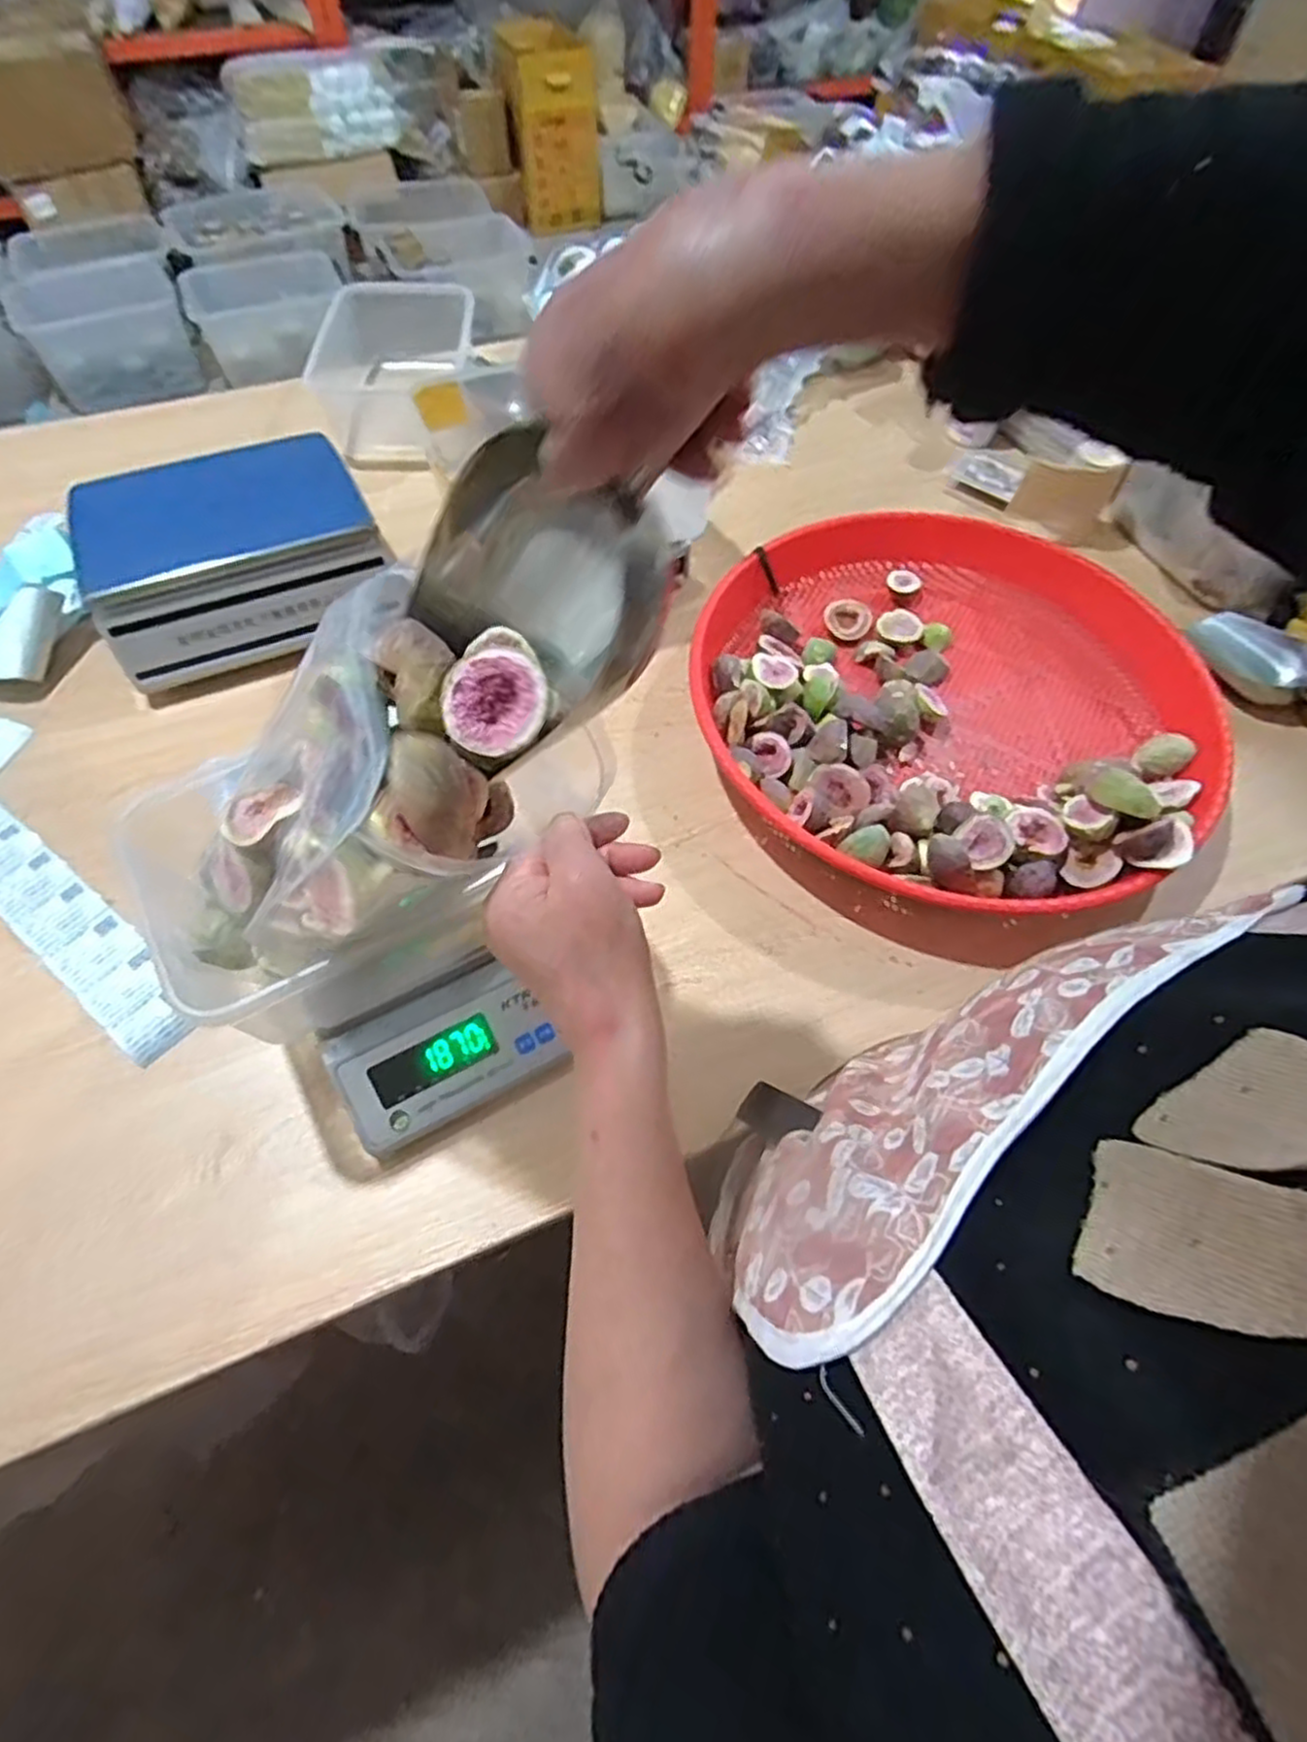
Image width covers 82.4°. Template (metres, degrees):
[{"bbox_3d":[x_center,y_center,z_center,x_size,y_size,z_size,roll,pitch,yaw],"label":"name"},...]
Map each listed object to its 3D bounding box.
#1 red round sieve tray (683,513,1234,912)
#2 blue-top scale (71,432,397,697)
[{"bbox_3d":[0.288,-0.164,0.734,0.483,0.093,0.468,1,59,-2],"label":"red round sieve tray"},{"bbox_3d":[-0.436,-0.341,0.788,0.269,0.104,0.236,-21,62,-14],"label":"blue-top scale"}]

